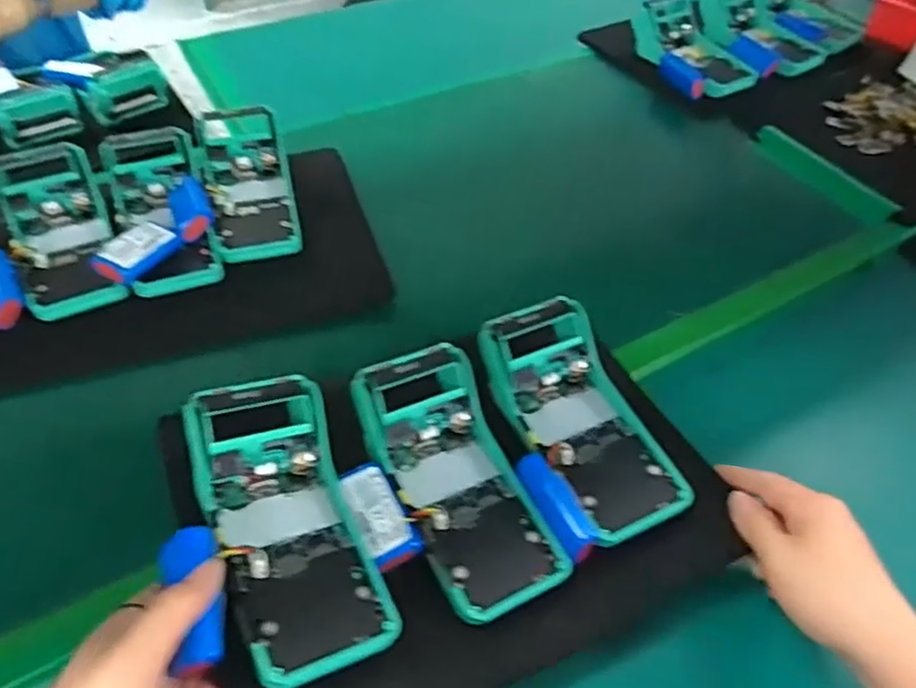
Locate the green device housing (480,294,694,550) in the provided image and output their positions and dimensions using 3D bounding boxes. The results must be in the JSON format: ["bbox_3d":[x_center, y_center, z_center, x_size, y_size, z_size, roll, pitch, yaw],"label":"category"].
[{"bbox_3d":[0.085,0.054,0.471,0.087,0.049,0.171,-23,68,-21],"label":"green device housing"}]

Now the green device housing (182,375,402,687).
[{"bbox_3d":[-0.098,0.100,0.378,0.079,0.061,0.170,-17,52,-17],"label":"green device housing"}]

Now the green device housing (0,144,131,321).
[{"bbox_3d":[-0.353,-0.098,0.586,0.078,0.056,0.177,-18,64,-18],"label":"green device housing"}]

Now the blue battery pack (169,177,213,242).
[{"bbox_3d":[-0.245,-0.125,0.612,0.036,0.022,0.077,-38,51,9],"label":"blue battery pack"}]

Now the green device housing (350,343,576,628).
[{"bbox_3d":[-0.002,0.089,0.433,0.076,0.053,0.172,-21,67,-19],"label":"green device housing"}]

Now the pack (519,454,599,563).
[{"bbox_3d":[0.064,0.104,0.426,0.024,0.022,0.070,-20,53,-19],"label":"pack"}]

